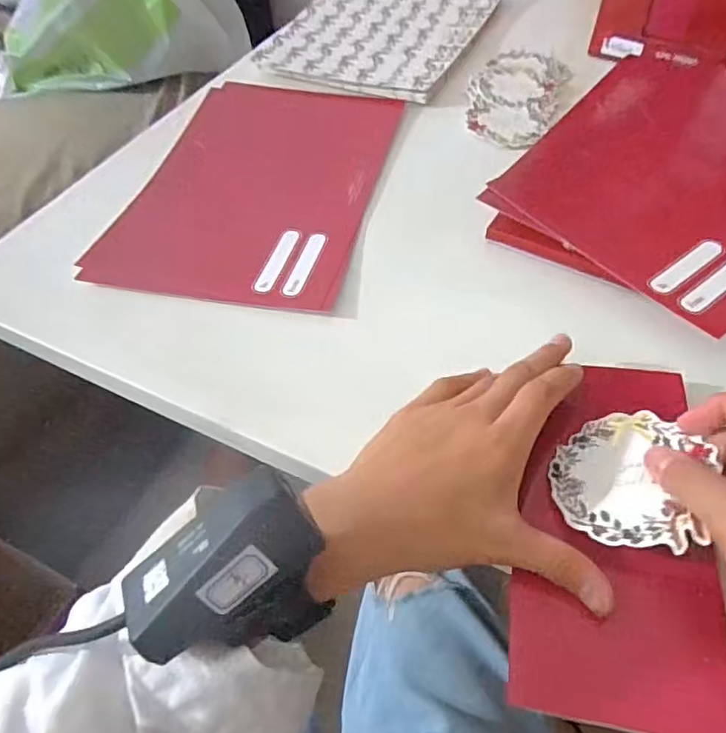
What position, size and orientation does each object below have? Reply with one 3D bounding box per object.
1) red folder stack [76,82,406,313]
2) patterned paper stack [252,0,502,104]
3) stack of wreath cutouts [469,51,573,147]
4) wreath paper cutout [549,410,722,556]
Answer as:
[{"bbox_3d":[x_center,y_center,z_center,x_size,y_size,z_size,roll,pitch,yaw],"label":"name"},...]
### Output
[{"bbox_3d":[-0.077,-0.146,0.434,0.174,0.012,0.255,9,51,8],"label":"red folder stack"},{"bbox_3d":[0.022,-0.353,0.575,0.181,0.010,0.262,17,53,14],"label":"patterned paper stack"},{"bbox_3d":[0.137,-0.247,0.507,0.078,0.008,0.168,17,55,13],"label":"stack of wreath cutouts"},{"bbox_3d":[0.121,0.050,0.259,0.065,0.004,0.067,7,52,38],"label":"wreath paper cutout"}]

